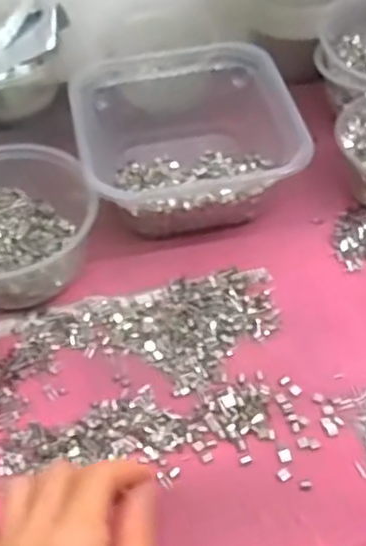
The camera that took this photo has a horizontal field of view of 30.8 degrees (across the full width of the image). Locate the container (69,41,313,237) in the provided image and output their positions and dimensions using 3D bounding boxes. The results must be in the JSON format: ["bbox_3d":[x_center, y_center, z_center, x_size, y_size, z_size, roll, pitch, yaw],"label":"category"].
[{"bbox_3d":[-0.001,-0.119,0.566,0.171,0.073,0.179,-10,52,-6],"label":"container"}]

